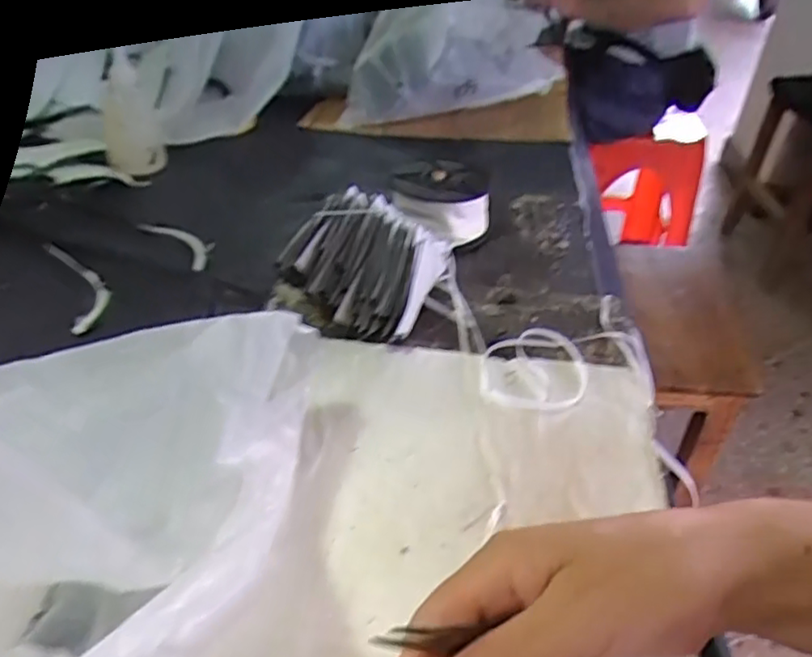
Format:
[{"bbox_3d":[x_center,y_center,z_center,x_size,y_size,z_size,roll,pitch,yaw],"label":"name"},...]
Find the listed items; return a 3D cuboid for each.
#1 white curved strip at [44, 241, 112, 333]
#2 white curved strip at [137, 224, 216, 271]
[{"bbox_3d":[-0.291,-0.043,0.566,0.037,0.009,0.146,-12,40,-31],"label":"white curved strip"},{"bbox_3d":[-0.224,-0.085,0.624,0.097,0.012,0.030,28,47,31],"label":"white curved strip"}]

